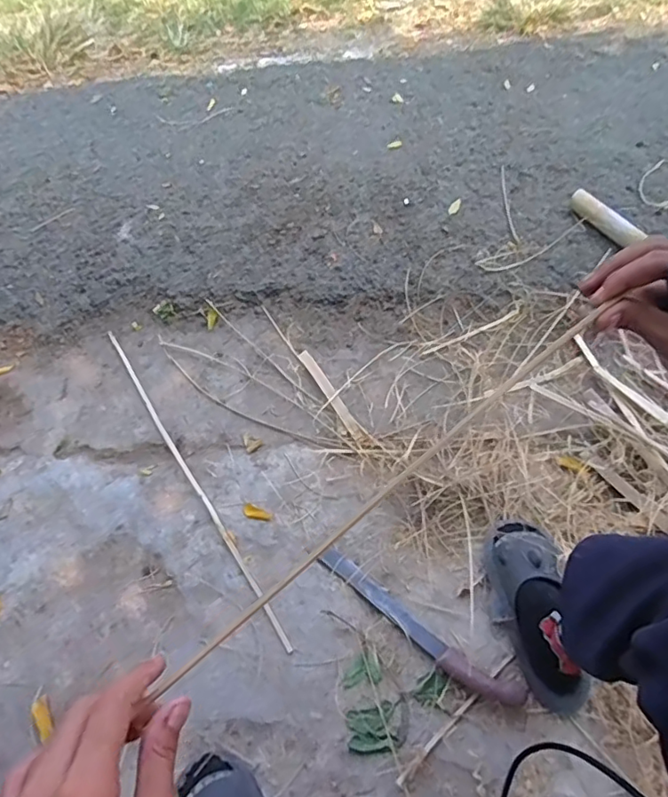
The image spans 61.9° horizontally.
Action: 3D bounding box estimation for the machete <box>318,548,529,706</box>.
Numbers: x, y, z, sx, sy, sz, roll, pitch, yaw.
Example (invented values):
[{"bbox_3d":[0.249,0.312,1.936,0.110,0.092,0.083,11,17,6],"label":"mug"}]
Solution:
[{"bbox_3d":[0.120,0.360,0.911,0.403,0.036,0.054,32,63,25],"label":"machete"}]

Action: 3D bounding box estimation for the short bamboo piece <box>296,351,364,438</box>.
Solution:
[{"bbox_3d":[-0.010,-0.015,1.191,0.026,0.020,0.253,-26,56,-13],"label":"short bamboo piece"}]

